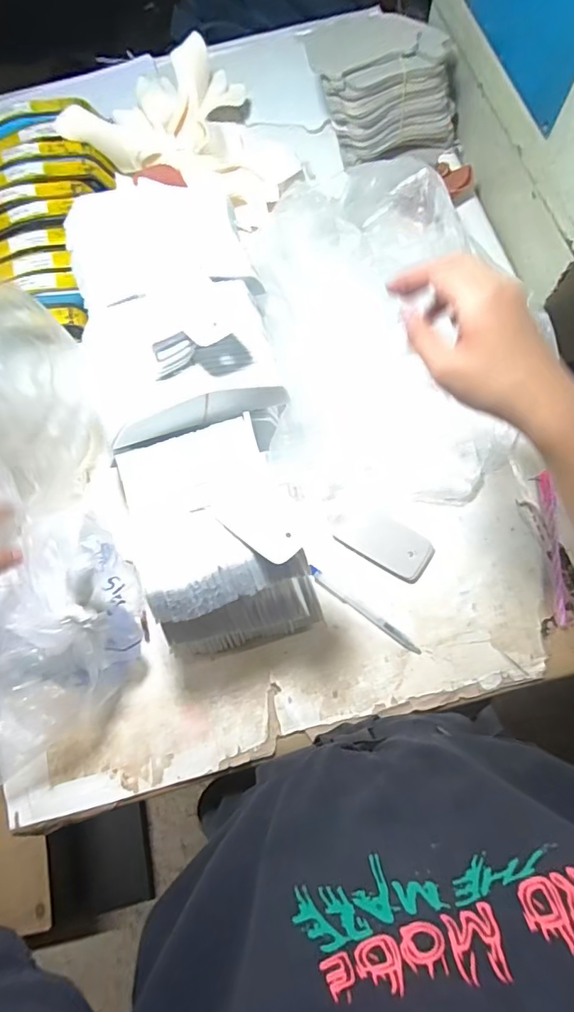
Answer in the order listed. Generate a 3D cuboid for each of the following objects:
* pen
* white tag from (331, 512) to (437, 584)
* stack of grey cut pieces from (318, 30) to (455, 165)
[{"bbox_3d":[0.080,0.110,0.556,0.143,0.011,0.012,36,77,11],"label":"pen"},{"bbox_3d":[0.109,0.039,0.574,0.097,0.008,0.054,32,76,10],"label":"white tag"},{"bbox_3d":[0.139,-0.519,0.683,0.176,0.102,0.061,-11,73,-2],"label":"stack of grey cut pieces"}]

